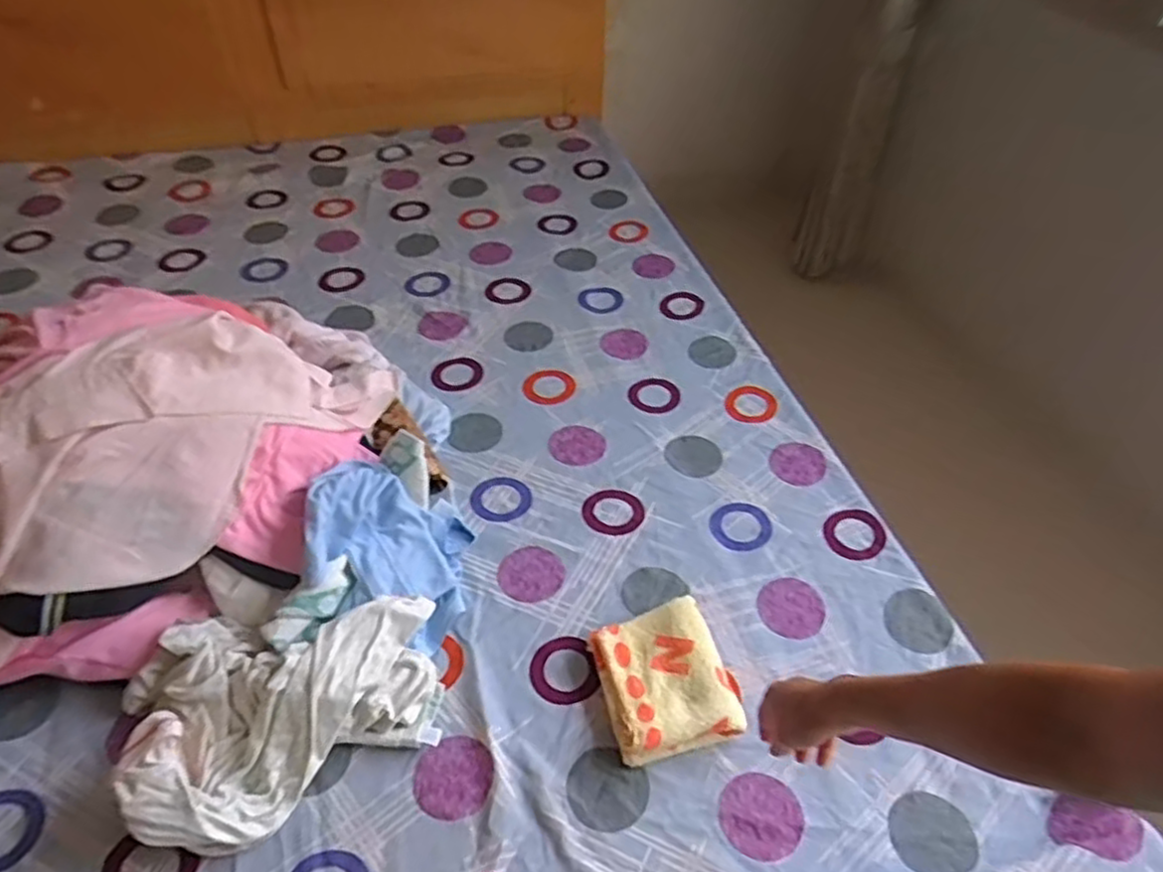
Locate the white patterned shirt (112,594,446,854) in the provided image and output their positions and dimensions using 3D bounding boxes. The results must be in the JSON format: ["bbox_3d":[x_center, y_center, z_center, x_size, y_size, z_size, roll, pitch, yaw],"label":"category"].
[{"bbox_3d":[-0.347,0.298,0.855,0.361,0.093,0.269,-23,54,-22],"label":"white patterned shirt"}]

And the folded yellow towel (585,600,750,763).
[{"bbox_3d":[0.108,0.306,0.903,0.166,0.050,0.179,-11,50,-12],"label":"folded yellow towel"}]

